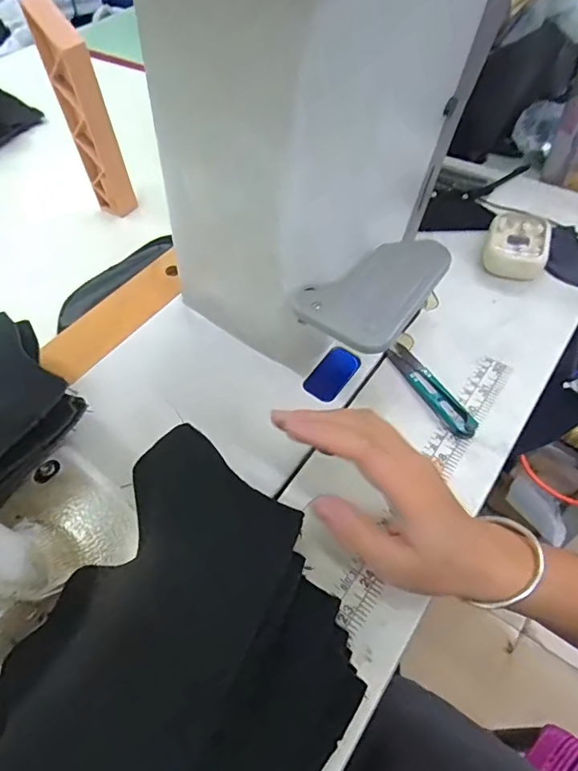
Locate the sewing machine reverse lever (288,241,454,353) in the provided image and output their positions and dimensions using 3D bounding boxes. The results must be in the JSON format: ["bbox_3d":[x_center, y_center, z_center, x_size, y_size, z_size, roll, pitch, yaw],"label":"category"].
[{"bbox_3d":[0.065,-0.066,0.326,0.117,0.011,0.062,-38,59,-22],"label":"sewing machine reverse lever"}]

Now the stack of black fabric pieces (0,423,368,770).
[{"bbox_3d":[-0.082,0.166,0.237,0.174,0.059,0.261,30,59,22],"label":"stack of black fabric pieces"}]

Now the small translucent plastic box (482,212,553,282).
[{"bbox_3d":[0.216,-0.133,0.465,0.054,0.030,0.069,17,55,14],"label":"small translucent plastic box"}]

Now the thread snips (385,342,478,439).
[{"bbox_3d":[0.111,0.001,0.383,0.020,0.011,0.100,-24,56,-15],"label":"thread snips"}]

